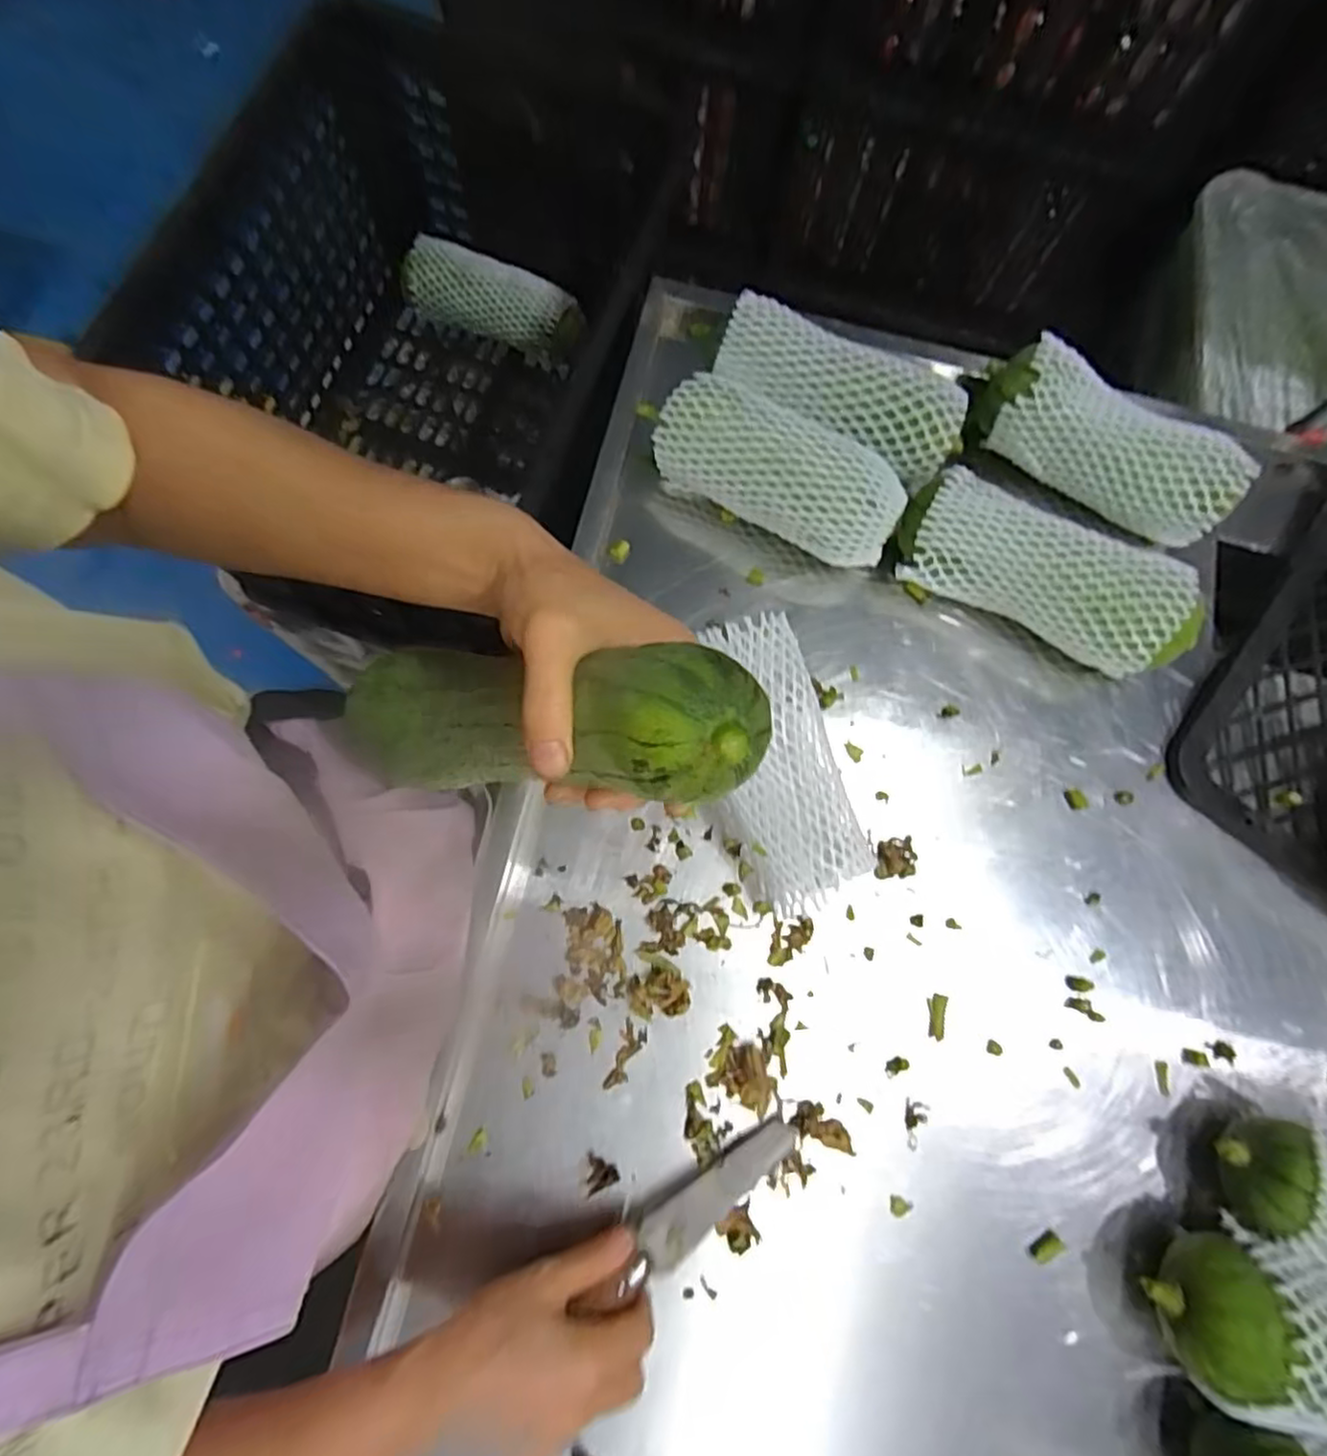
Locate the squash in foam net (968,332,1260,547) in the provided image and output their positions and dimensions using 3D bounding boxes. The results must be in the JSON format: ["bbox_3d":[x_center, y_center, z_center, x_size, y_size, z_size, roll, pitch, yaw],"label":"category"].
[{"bbox_3d":[0.333,-0.217,0.520,0.197,0.068,0.071,27,76,5],"label":"squash in foam net"}]

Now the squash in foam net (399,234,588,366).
[{"bbox_3d":[-0.188,-0.496,0.793,0.214,0.072,0.073,18,76,1],"label":"squash in foam net"}]

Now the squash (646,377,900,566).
[{"bbox_3d":[0.085,-0.185,0.514,0.178,0.090,0.079,28,76,3],"label":"squash"}]

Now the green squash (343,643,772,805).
[{"bbox_3d":[-0.061,-0.003,0.289,0.223,0.045,0.057,-1,70,42],"label":"green squash"}]

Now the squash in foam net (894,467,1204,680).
[{"bbox_3d":[0.273,-0.108,0.506,0.212,0.080,0.077,26,76,3],"label":"squash in foam net"}]

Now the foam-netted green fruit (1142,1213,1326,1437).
[{"bbox_3d":[0.387,0.355,0.393,0.211,0.076,0.087,19,76,1],"label":"foam-netted green fruit"}]

